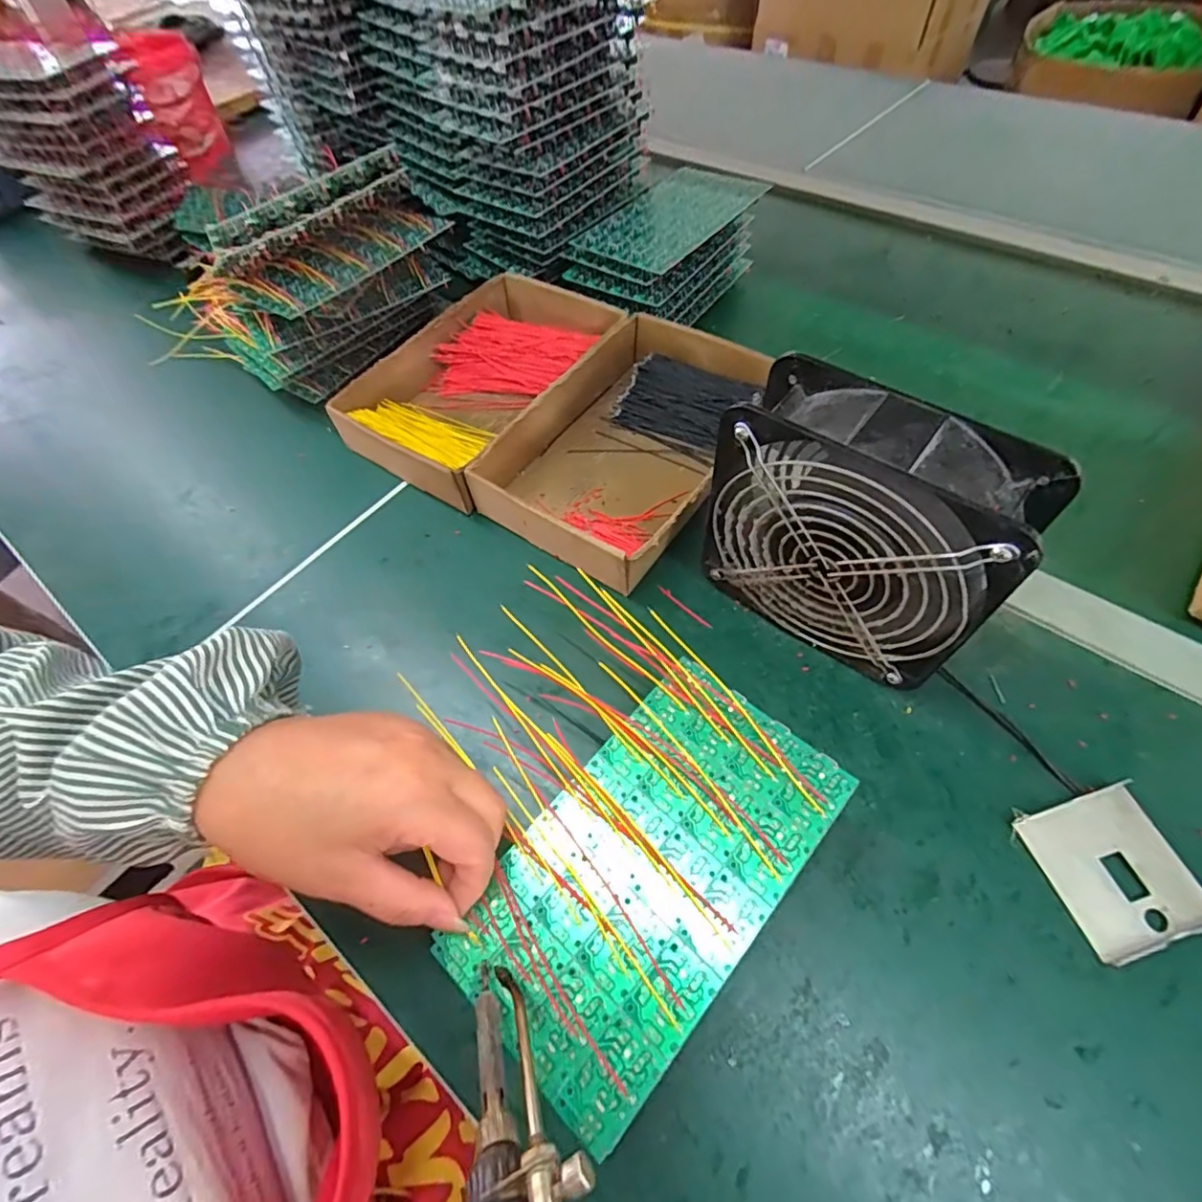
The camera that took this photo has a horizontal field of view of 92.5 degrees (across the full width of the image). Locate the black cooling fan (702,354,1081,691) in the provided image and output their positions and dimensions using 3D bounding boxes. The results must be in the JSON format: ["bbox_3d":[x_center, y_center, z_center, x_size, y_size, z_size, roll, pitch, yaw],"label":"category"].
[{"bbox_3d":[0.138,-0.033,0.322,0.146,0.154,0.056,34,66,22],"label":"black cooling fan"}]

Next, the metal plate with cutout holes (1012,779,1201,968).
[{"bbox_3d":[0.260,0.135,0.289,0.064,0.012,0.068,-17,58,-7],"label":"metal plate with cutout holes"}]

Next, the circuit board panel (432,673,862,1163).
[{"bbox_3d":[0.024,0.117,0.260,0.099,0.009,0.177,36,65,24],"label":"circuit board panel"}]

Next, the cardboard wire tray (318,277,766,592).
[{"bbox_3d":[-0.036,-0.158,0.477,0.300,0.050,0.229,30,64,20],"label":"cardboard wire tray"}]

